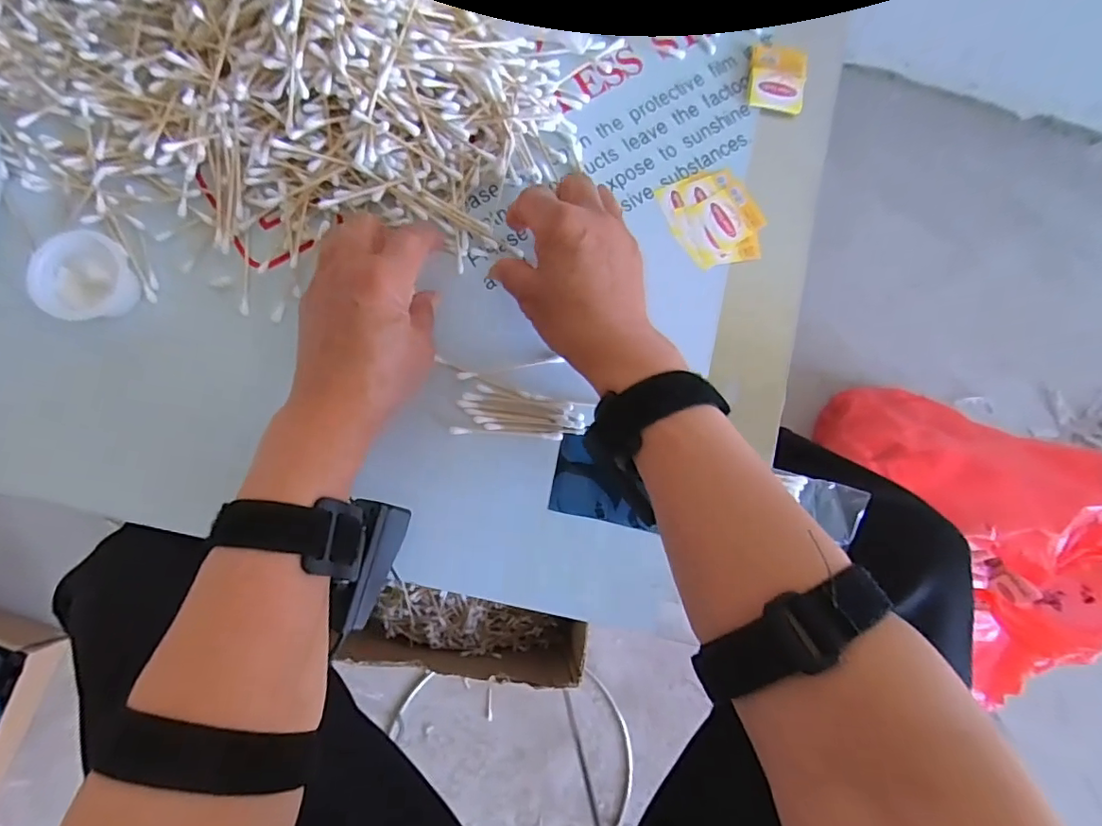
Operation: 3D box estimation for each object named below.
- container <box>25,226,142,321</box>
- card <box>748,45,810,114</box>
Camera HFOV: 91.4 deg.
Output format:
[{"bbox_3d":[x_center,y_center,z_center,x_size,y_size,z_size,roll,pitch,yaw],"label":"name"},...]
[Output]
[{"bbox_3d":[-0.287,-0.082,0.331,0.051,0.027,0.053,1,83,-5],"label":"container"},{"bbox_3d":[0.170,-0.253,0.405,0.042,0.009,0.048,8,82,-4],"label":"card"}]

